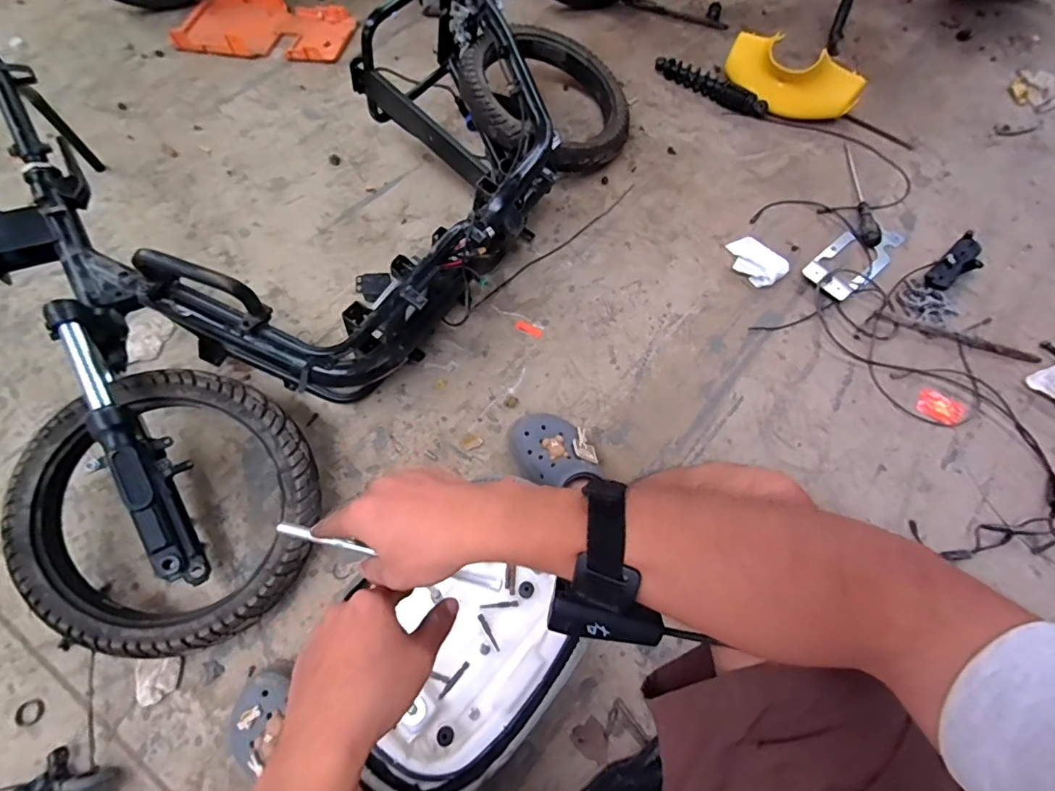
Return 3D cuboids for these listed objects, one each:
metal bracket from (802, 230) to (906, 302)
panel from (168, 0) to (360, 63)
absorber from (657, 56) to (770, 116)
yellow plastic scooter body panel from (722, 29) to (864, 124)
[{"bbox_3d":[0.658,-0.281,1.009,0.260,0.024,0.102,-37,71,-17],"label":"metal bracket"},{"bbox_3d":[-0.667,-0.964,1.315,0.425,0.034,0.254,6,64,1],"label":"panel"},{"bbox_3d":[0.440,-0.750,1.222,0.289,0.038,0.049,35,68,14],"label":"absorber"},{"bbox_3d":[0.609,-0.730,1.173,0.307,0.128,0.096,24,66,9],"label":"yellow plastic scooter body panel"}]

